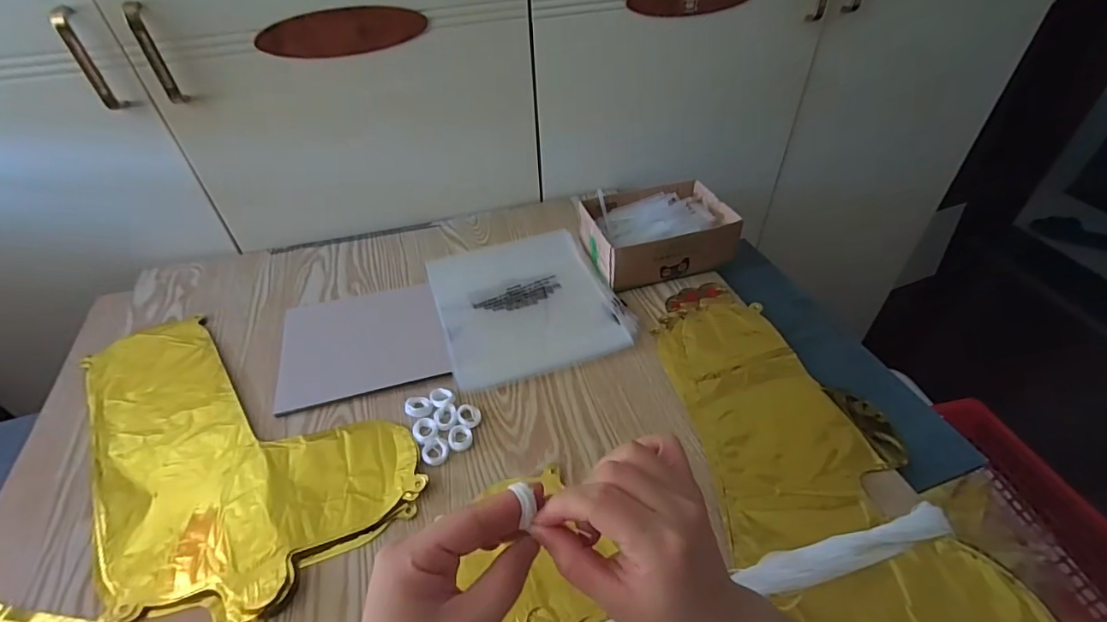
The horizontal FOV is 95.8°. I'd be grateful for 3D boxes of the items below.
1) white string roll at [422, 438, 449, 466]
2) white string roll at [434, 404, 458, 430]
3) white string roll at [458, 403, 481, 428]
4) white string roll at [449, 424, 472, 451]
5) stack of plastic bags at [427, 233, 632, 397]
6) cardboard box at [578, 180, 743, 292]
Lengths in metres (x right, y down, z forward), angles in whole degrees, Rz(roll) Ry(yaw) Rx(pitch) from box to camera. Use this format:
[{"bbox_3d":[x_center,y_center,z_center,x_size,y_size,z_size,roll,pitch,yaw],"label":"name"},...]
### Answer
[{"bbox_3d":[-0.113,0.134,0.477,0.025,0.005,0.025,-1,43,1],"label":"white string roll"},{"bbox_3d":[-0.109,0.107,0.503,0.023,0.004,0.030,-10,44,-9],"label":"white string roll"},{"bbox_3d":[-0.085,0.107,0.505,0.022,0.007,0.028,-13,45,-12],"label":"white string roll"},{"bbox_3d":[-0.091,0.124,0.489,0.023,0.006,0.026,-13,45,-12],"label":"white string roll"},{"bbox_3d":[-0.037,-0.019,0.631,0.209,0.014,0.240,-14,45,-13],"label":"stack of plastic bags"},{"bbox_3d":[0.135,-0.105,0.669,0.188,0.063,0.142,-10,44,-9],"label":"cardboard box"}]

